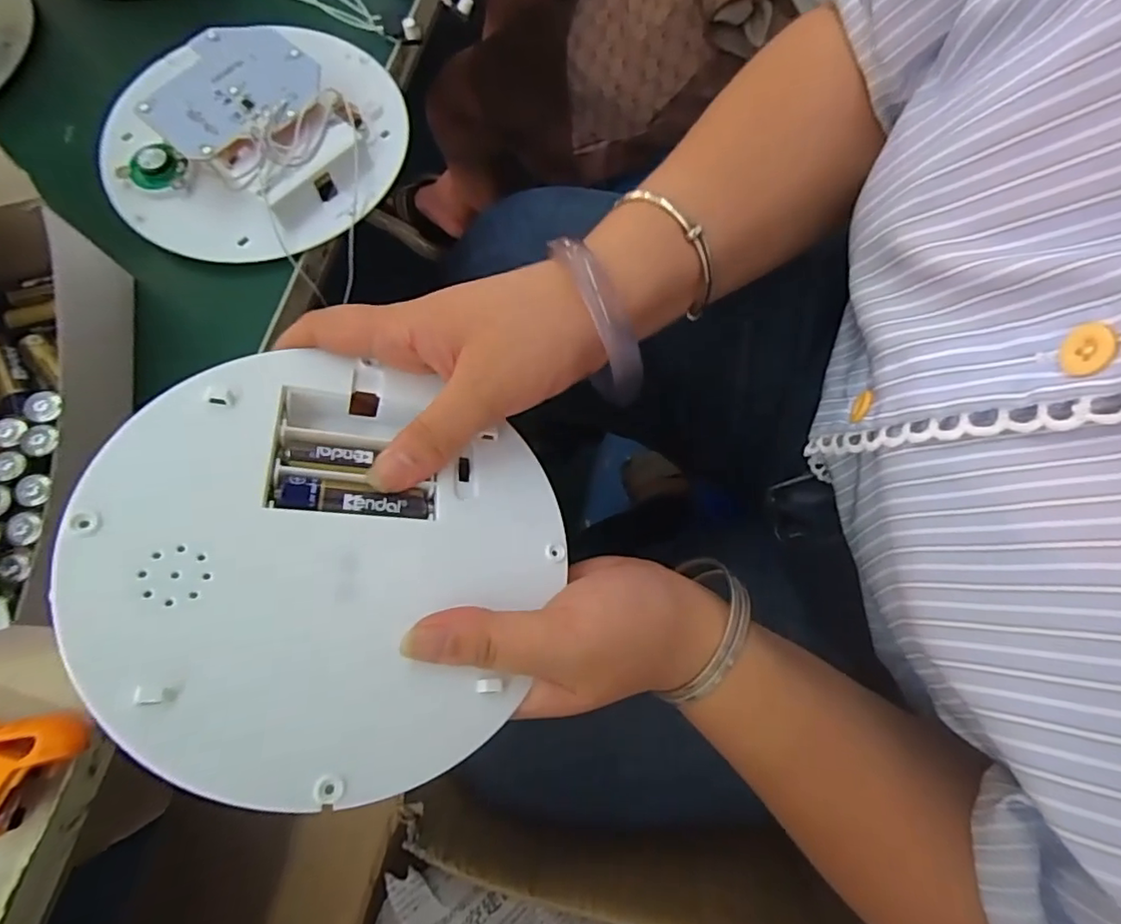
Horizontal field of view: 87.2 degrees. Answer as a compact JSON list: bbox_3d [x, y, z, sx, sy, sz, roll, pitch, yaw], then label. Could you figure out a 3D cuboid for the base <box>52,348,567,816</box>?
[{"bbox_3d":[-0.075,0.032,0.196,0.140,0.015,0.140,12,59,-20],"label":"base"}]

